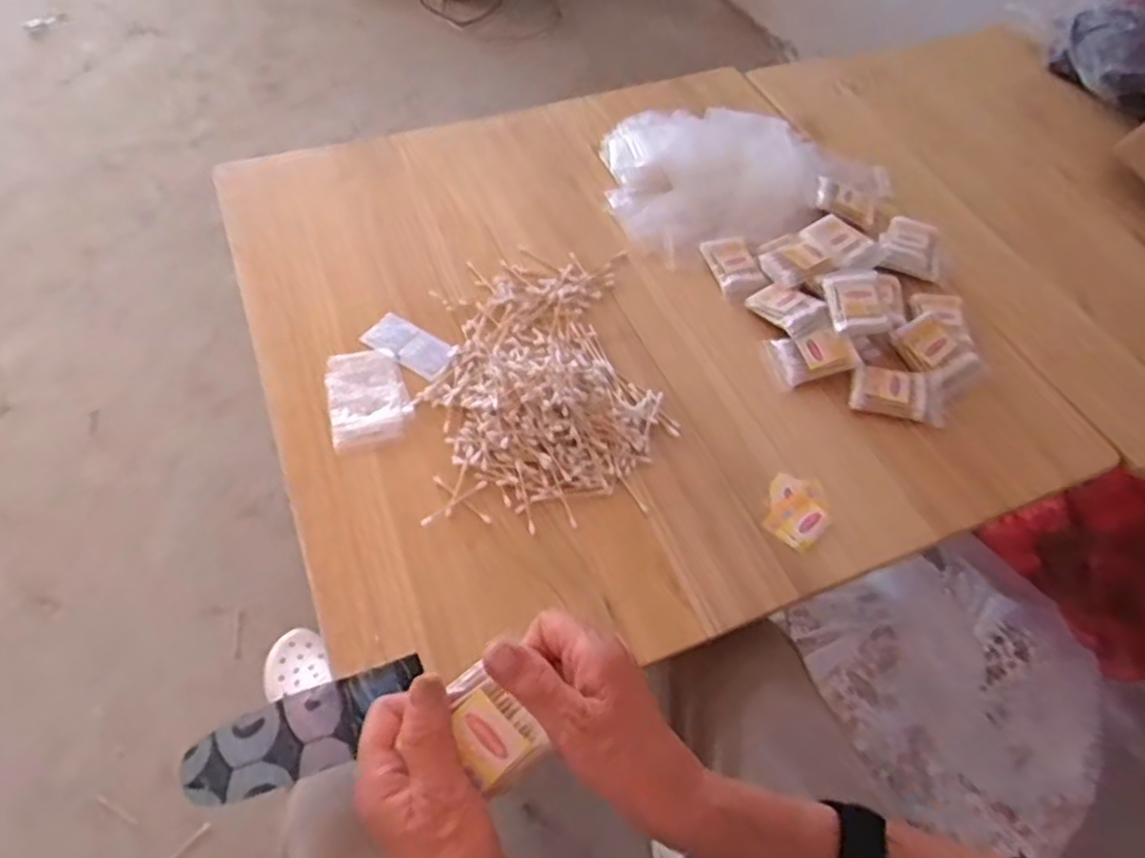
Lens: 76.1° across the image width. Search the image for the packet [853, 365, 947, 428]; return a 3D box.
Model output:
[{"bbox_3d":[0.335,-0.034,0.752,0.092,0.024,0.051,8,54,0],"label":"packet"}]

